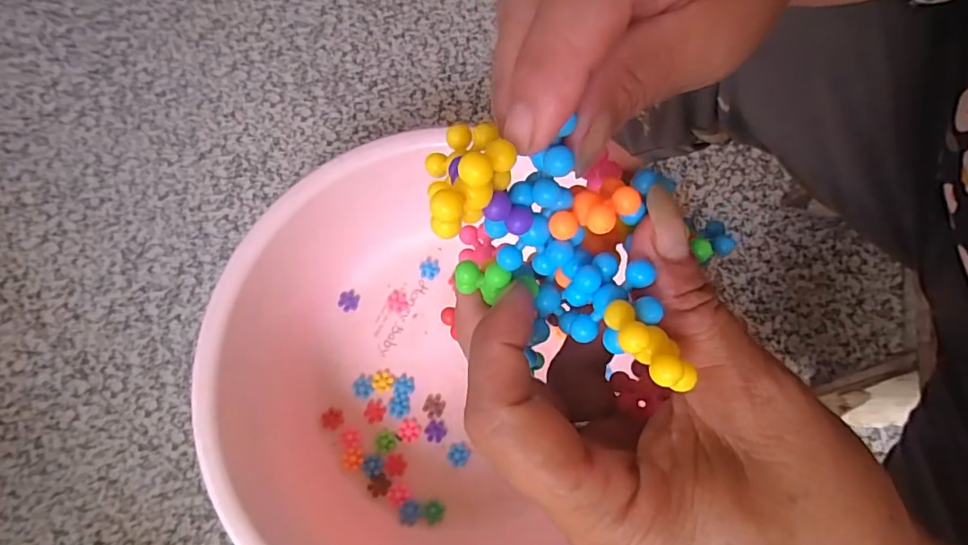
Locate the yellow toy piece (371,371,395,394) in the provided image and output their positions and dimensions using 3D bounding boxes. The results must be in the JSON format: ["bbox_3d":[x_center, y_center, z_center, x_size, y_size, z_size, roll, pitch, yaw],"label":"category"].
[{"bbox_3d":[-0.129,0.139,0.657,0.027,0.004,0.026,0,73,1],"label":"yellow toy piece"}]

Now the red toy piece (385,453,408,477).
[{"bbox_3d":[-0.108,0.236,0.633,0.026,0.005,0.026,-11,74,-3],"label":"red toy piece"}]

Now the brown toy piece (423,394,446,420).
[{"bbox_3d":[-0.063,0.167,0.646,0.026,0.004,0.030,17,74,6],"label":"brown toy piece"}]

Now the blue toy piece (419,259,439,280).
[{"bbox_3d":[-0.073,-0.004,0.695,0.026,0.004,0.028,0,73,1],"label":"blue toy piece"}]

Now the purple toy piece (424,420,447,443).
[{"bbox_3d":[-0.059,0.196,0.638,0.024,0.004,0.028,42,78,12],"label":"purple toy piece"}]

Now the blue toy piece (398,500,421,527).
[{"bbox_3d":[-0.088,0.284,0.613,0.025,0.005,0.027,0,73,1],"label":"blue toy piece"}]

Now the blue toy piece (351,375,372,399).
[{"bbox_3d":[-0.154,0.145,0.653,0.025,0.004,0.026,0,73,1],"label":"blue toy piece"}]

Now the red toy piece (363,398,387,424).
[{"bbox_3d":[-0.136,0.173,0.645,0.025,0.004,0.031,16,74,5],"label":"red toy piece"}]

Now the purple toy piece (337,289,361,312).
[{"bbox_3d":[-0.178,0.037,0.679,0.025,0.007,0.030,18,67,-9],"label":"purple toy piece"}]

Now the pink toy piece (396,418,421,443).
[{"bbox_3d":[-0.093,0.195,0.638,0.029,0.004,0.028,-5,73,-1],"label":"pink toy piece"}]

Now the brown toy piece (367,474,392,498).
[{"bbox_3d":[-0.127,0.257,0.624,0.025,0.008,0.025,0,73,1],"label":"brown toy piece"}]

